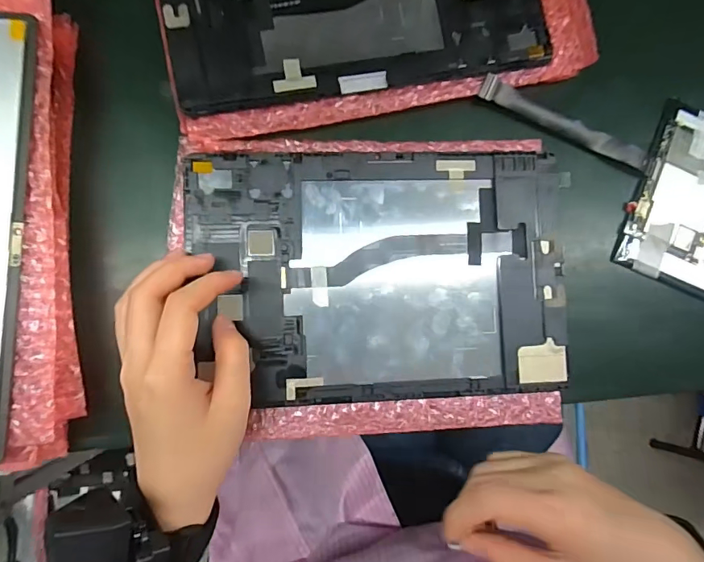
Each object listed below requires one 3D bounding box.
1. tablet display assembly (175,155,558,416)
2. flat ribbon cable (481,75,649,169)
[{"bbox_3d":[0.021,-0.004,0.297,0.241,0.014,0.159,-1,90,-8],"label":"tablet display assembly"},{"bbox_3d":[0.149,-0.109,0.313,0.128,0.007,0.015,22,83,-3],"label":"flat ribbon cable"}]

